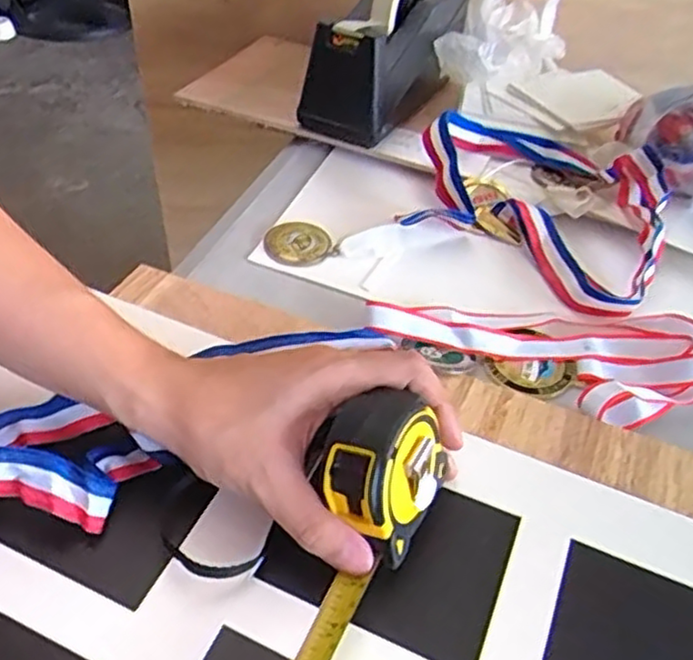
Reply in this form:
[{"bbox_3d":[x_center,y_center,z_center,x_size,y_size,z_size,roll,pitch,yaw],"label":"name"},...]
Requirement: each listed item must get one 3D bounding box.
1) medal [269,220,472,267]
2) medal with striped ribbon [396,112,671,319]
[{"bbox_3d":[0.016,-0.072,0.538,0.152,0.016,0.051,-7,40,-21],"label":"medal"},{"bbox_3d":[0.152,-0.106,0.556,0.201,0.046,0.163,28,46,21],"label":"medal with striped ribbon"}]

